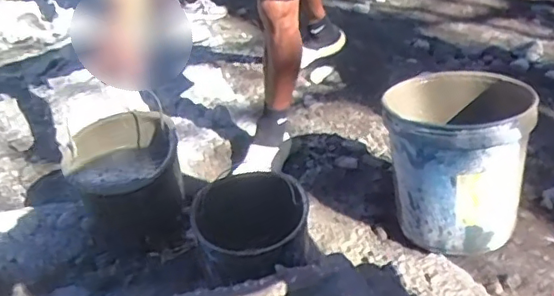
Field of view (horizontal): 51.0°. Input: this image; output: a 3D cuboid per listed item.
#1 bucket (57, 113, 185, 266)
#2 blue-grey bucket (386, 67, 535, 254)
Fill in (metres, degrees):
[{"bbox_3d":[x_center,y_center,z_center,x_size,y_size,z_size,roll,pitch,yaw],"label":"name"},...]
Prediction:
[{"bbox_3d":[-0.311,0.101,1.231,0.213,0.278,0.244,-10,29,-13],"label":"bucket"},{"bbox_3d":[0.393,0.030,1.305,0.280,0.314,0.299,-2,29,1],"label":"blue-grey bucket"}]

